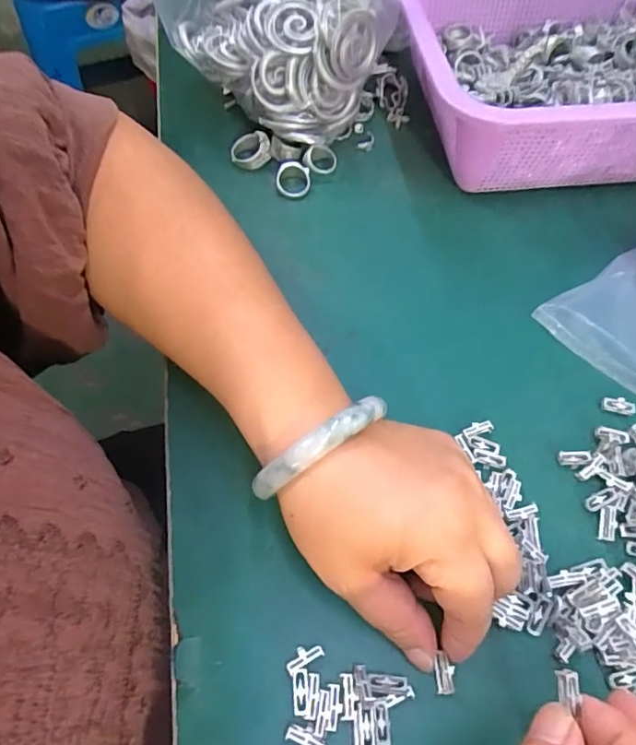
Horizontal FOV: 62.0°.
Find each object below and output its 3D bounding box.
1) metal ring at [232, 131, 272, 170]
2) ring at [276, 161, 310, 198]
[{"bbox_3d":[-0.047,-0.155,0.372,0.027,0.020,0.019,-5,61,-3],"label":"metal ring"},{"bbox_3d":[-0.017,-0.132,0.363,0.026,0.006,0.026,1,83,-12],"label":"ring"}]

